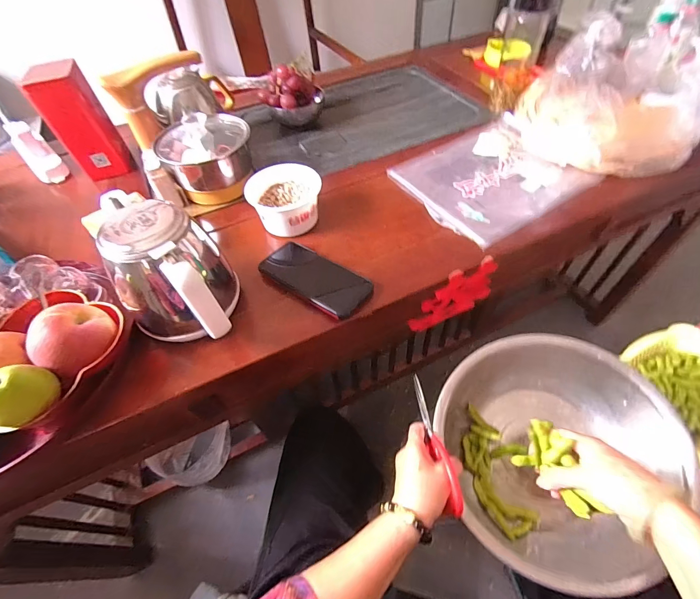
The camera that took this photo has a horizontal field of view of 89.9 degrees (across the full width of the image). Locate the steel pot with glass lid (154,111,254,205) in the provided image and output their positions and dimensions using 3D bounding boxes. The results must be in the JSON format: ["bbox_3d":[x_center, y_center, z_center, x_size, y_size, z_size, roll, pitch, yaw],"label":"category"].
[{"bbox_3d":[-0.258,-0.266,0.629,0.145,0.113,0.135,-2,52,3],"label":"steel pot with glass lid"}]

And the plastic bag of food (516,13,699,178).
[{"bbox_3d":[0.469,-0.353,0.606,0.272,0.188,0.211,-2,52,3],"label":"plastic bag of food"}]

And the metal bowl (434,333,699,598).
[{"bbox_3d":[0.251,0.195,0.447,0.240,0.146,0.263,-2,52,3],"label":"metal bowl"}]

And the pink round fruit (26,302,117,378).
[{"bbox_3d":[-0.310,0.045,0.401,0.074,0.062,0.080,-2,52,3],"label":"pink round fruit"}]

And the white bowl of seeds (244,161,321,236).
[{"bbox_3d":[-0.104,-0.164,0.582,0.114,0.067,0.116,-2,52,3],"label":"white bowl of seeds"}]

